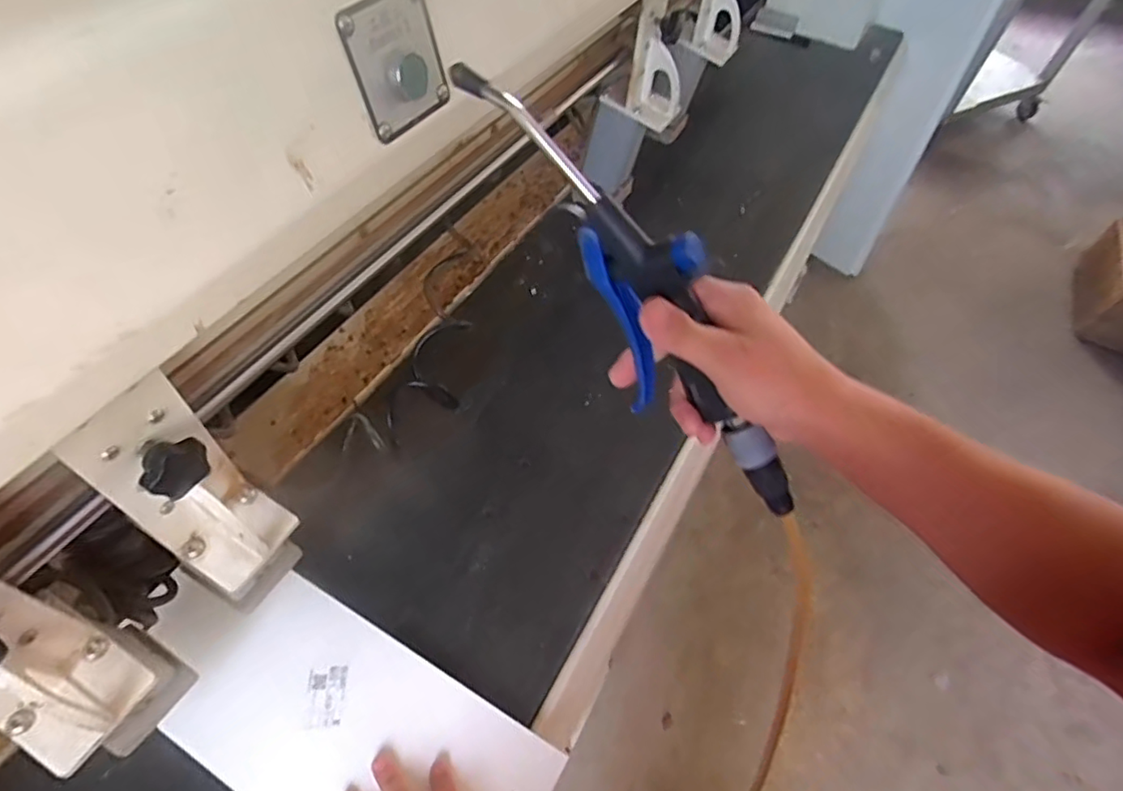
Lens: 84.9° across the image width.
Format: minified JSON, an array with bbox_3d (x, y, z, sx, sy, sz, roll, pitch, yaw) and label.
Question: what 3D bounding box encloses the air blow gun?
[{"bbox_3d":[0.050,-0.057,0.364,0.025,0.088,0.323,-42,103,-29],"label":"air blow gun"}]

